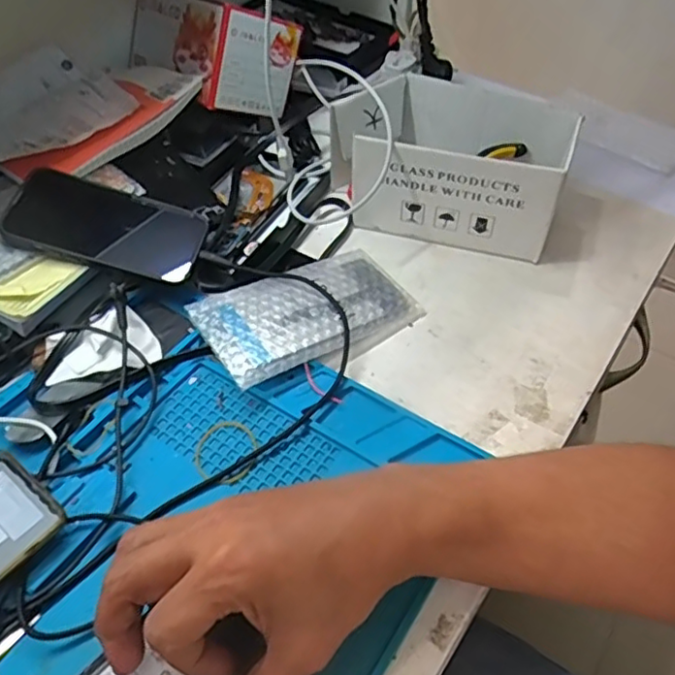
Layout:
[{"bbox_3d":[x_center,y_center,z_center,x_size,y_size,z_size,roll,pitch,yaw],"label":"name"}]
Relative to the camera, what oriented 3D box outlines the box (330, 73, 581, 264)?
[{"bbox_3d":[0.100,-0.163,0.571,0.207,0.090,0.128,18,51,13],"label":"box"}]

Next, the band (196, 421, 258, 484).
[{"bbox_3d":[-0.076,0.077,0.421,0.040,0.004,0.048,9,50,6],"label":"band"}]

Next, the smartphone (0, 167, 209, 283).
[{"bbox_3d":[-0.186,-0.091,0.506,0.146,0.010,0.075,15,61,-9],"label":"smartphone"}]

